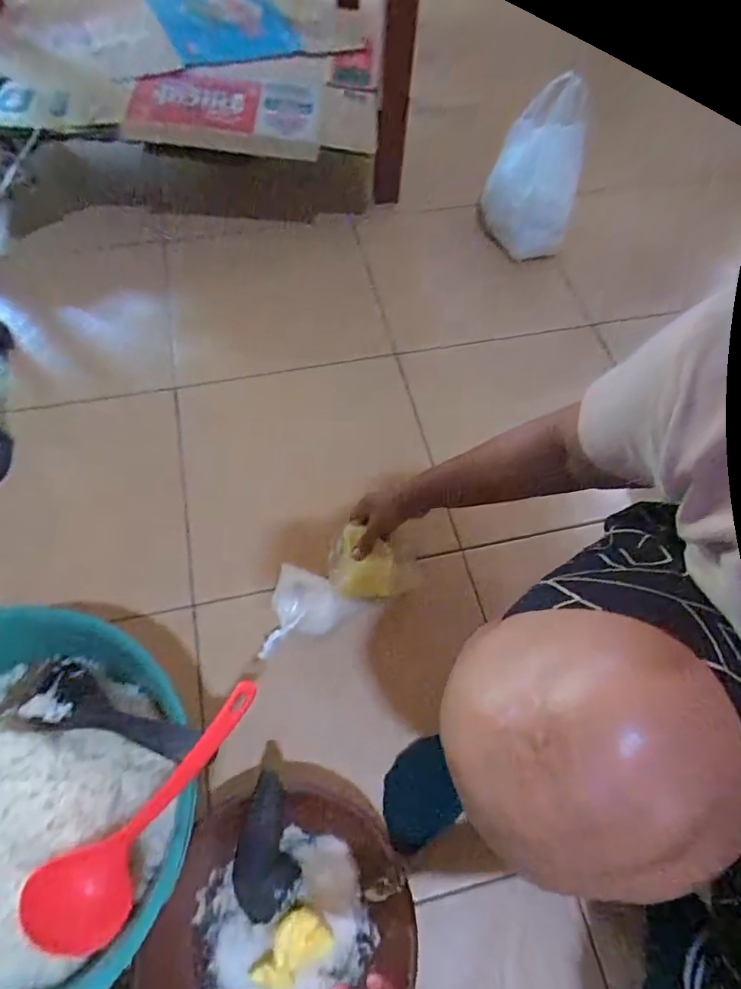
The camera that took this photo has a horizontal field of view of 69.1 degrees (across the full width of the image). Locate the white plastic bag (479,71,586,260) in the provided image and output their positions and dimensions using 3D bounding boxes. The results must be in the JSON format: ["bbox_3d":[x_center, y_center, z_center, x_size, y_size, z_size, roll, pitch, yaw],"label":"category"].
[{"bbox_3d":[0.316,-0.600,1.029,0.173,0.316,0.093,18,61,7],"label":"white plastic bag"}]

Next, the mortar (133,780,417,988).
[{"bbox_3d":[-0.096,0.444,0.559,0.238,0.085,0.260,1,61,-2],"label":"mortar"}]

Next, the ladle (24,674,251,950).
[{"bbox_3d":[-0.196,0.283,0.477,0.081,0.064,0.284,40,96,18],"label":"ladle"}]

